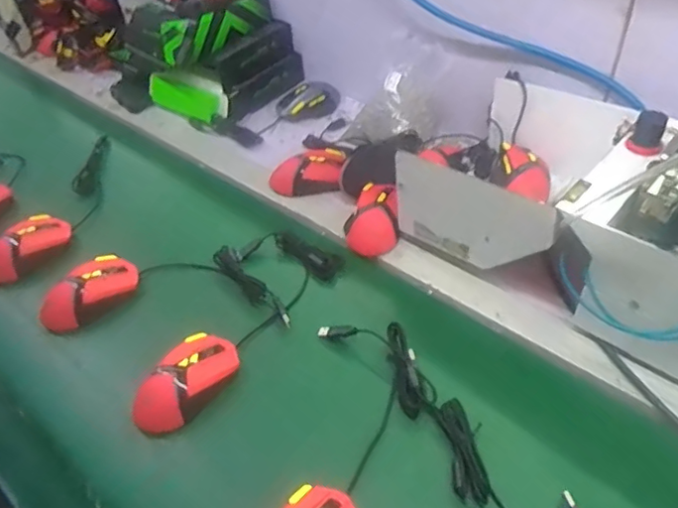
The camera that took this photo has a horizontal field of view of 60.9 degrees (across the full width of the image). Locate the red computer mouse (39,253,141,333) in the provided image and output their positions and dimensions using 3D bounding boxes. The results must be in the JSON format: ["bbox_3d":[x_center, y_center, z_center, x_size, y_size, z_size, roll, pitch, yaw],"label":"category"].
[{"bbox_3d":[-0.318,0.048,0.735,0.127,0.048,0.064,-32,52,-23],"label":"red computer mouse"}]

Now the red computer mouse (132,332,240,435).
[{"bbox_3d":[-0.161,0.138,0.618,0.063,0.048,0.123,24,53,25],"label":"red computer mouse"}]

